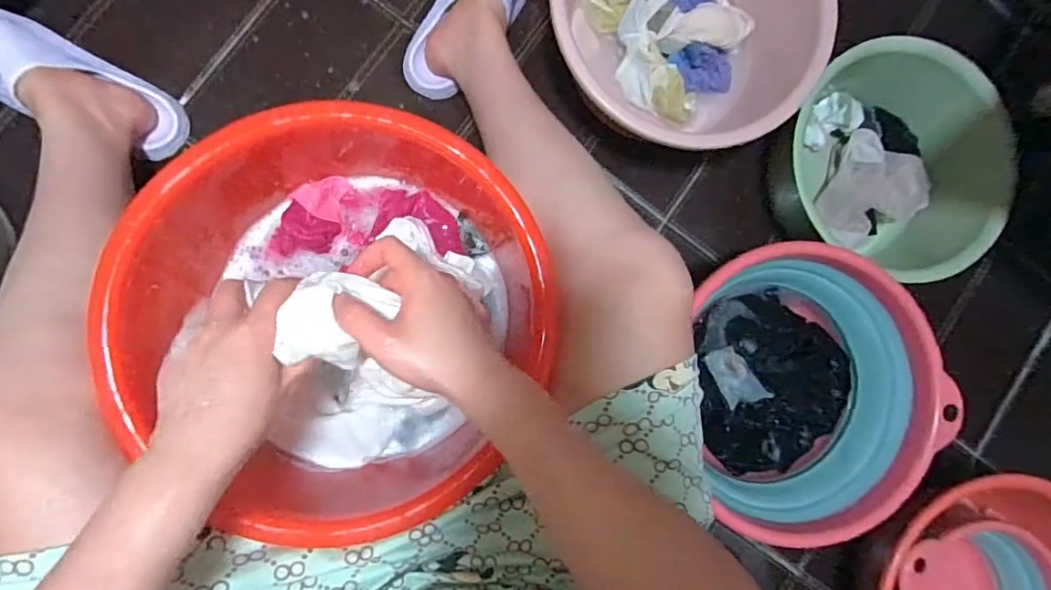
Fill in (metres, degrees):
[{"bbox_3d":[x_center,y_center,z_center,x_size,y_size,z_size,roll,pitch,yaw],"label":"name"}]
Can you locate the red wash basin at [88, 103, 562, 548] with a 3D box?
[{"bbox_3d":[-0.173,0.015,0.491,0.355,0.161,0.331,0,87,-5],"label":"red wash basin"}]

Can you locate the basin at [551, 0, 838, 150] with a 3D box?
[{"bbox_3d":[0.195,-0.343,0.693,0.325,0.150,0.322,0,89,-7],"label":"basin"}]

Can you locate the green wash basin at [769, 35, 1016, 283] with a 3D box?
[{"bbox_3d":[0.466,-0.173,0.728,0.290,0.123,0.252,14,88,-7],"label":"green wash basin"}]

